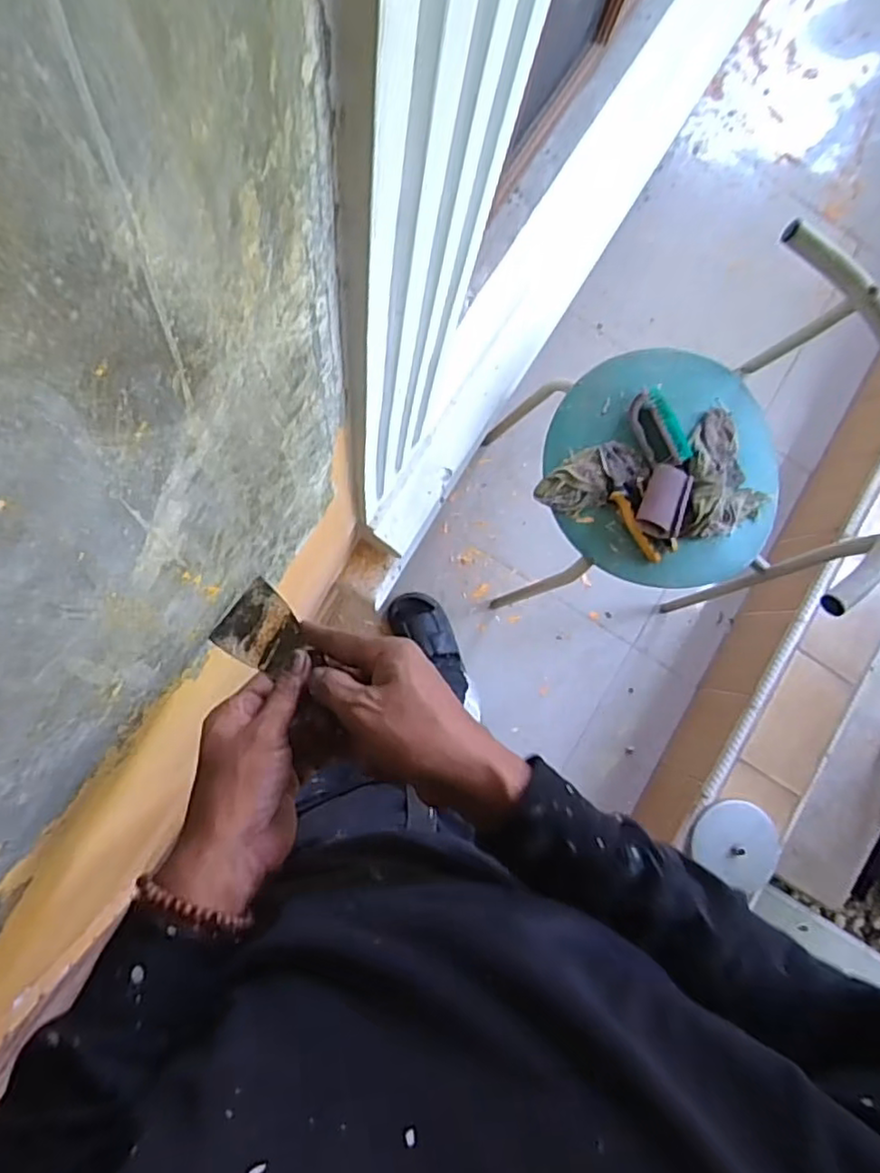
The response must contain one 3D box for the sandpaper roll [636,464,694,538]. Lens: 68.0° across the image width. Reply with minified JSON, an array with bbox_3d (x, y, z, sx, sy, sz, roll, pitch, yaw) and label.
[{"bbox_3d":[0.344,-0.132,1.007,0.064,0.048,0.113,21,83,-4],"label":"sandpaper roll"}]

